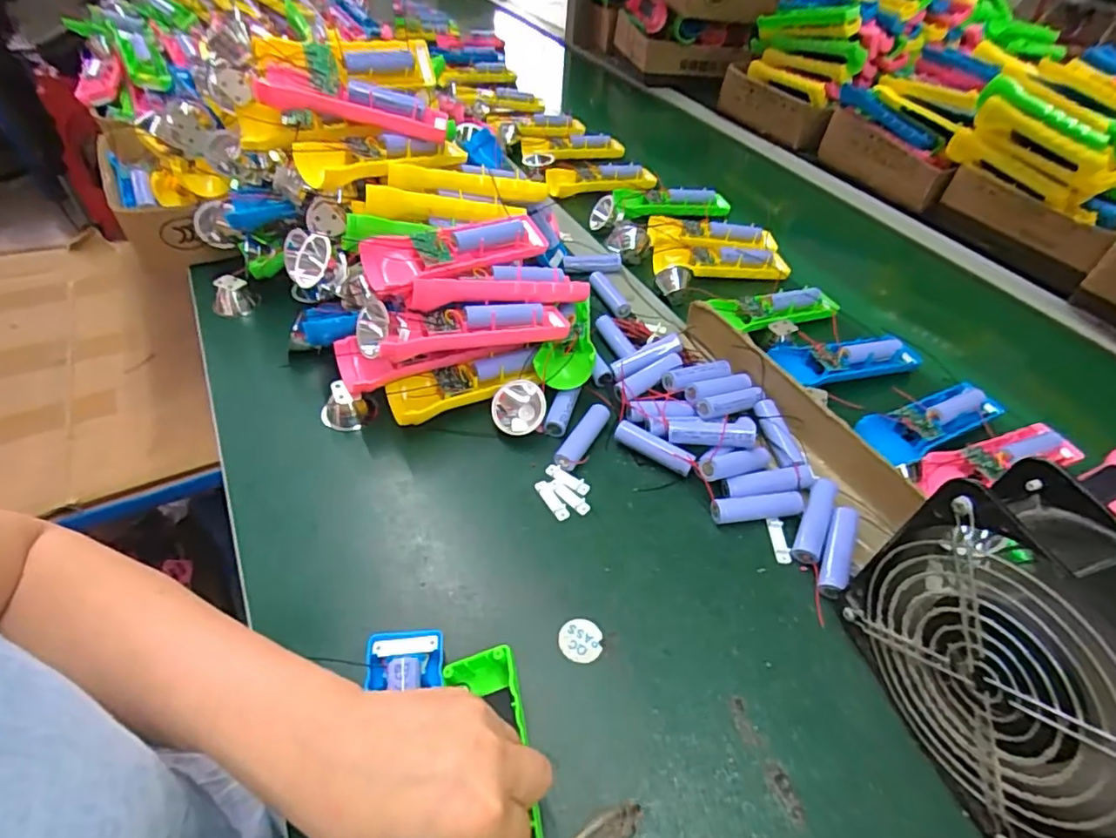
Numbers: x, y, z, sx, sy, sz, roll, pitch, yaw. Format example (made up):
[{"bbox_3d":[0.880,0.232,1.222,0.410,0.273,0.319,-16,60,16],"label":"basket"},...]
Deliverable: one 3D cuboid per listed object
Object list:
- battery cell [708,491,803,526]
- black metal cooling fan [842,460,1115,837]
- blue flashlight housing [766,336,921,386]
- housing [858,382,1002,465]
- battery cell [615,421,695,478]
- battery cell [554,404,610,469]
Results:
[{"bbox_3d":[0.147,0.067,0.420,0.068,0.016,0.016,-5,48,-9],"label":"battery cell"},{"bbox_3d":[0.230,0.121,0.281,0.060,0.152,0.144,-14,50,-16],"label":"black metal cooling fan"},{"bbox_3d":[0.280,-0.056,0.538,0.147,0.024,0.048,-3,48,-7],"label":"blue flashlight housing"},{"bbox_3d":[0.323,0.003,0.489,0.147,0.023,0.039,-16,50,-18],"label":"housing"},{"bbox_3d":[0.076,0.025,0.452,0.065,0.022,0.015,25,50,18],"label":"battery cell"},{"bbox_3d":[0.020,0.013,0.459,0.019,0.014,0.071,23,50,16],"label":"battery cell"}]

